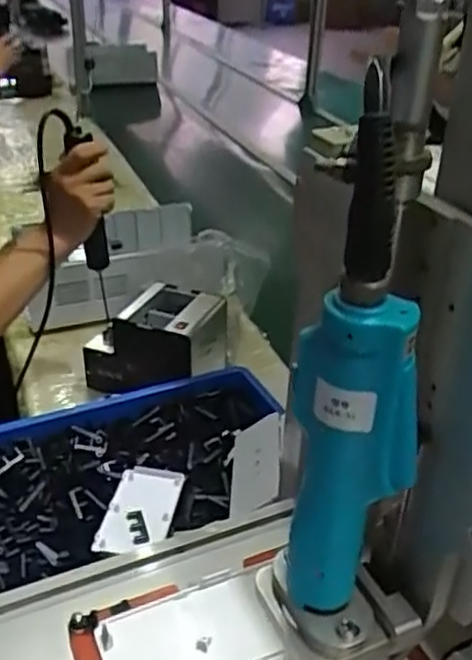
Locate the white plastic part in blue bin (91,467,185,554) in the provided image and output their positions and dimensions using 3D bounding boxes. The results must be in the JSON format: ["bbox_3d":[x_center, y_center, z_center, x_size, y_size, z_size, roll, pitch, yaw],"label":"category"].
[{"bbox_3d":[-0.112,0.210,0.809,0.074,0.016,0.142,7,32,7],"label":"white plastic part in blue bin"}]

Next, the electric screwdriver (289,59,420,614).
[{"bbox_3d":[0.051,0.021,0.290,0.048,0.225,0.051,8,32,8],"label":"electric screwdriver"}]

